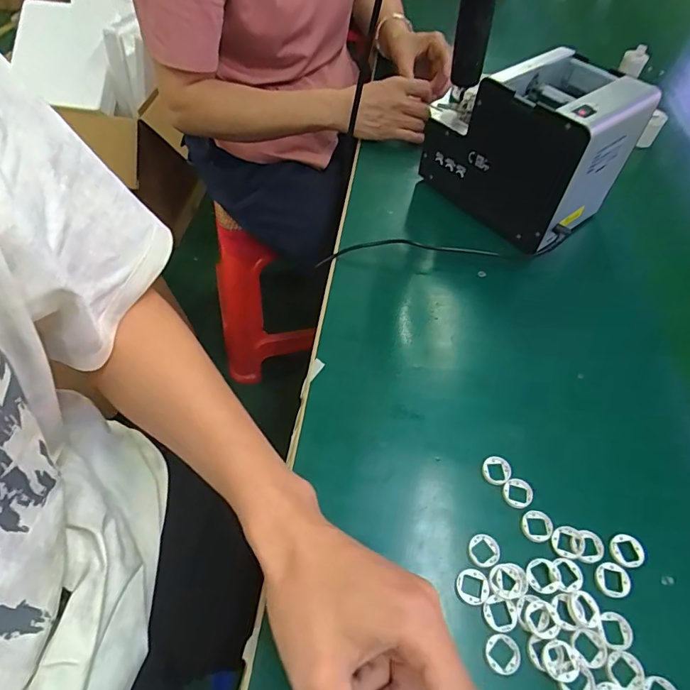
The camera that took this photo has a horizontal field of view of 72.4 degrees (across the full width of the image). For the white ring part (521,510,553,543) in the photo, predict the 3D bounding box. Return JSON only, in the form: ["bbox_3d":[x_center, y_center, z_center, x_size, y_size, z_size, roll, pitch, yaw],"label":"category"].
[{"bbox_3d":[0.142,0.133,0.347,0.023,0.004,0.021,0,53,0],"label":"white ring part"}]

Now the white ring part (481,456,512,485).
[{"bbox_3d":[0.120,0.099,0.373,0.021,0.007,0.021,0,53,0],"label":"white ring part"}]

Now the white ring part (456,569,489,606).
[{"bbox_3d":[0.087,0.164,0.320,0.021,0.004,0.022,0,53,0],"label":"white ring part"}]

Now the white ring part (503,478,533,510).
[{"bbox_3d":[0.132,0.114,0.361,0.023,0.004,0.021,0,53,0],"label":"white ring part"}]

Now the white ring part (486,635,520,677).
[{"bbox_3d":[0.100,0.196,0.299,0.021,0.004,0.021,15,54,11],"label":"white ring part"}]

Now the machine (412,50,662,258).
[{"bbox_3d":[0.211,-0.229,0.535,0.154,0.147,0.183,-30,59,-21],"label":"machine"}]

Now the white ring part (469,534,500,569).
[{"bbox_3d":[0.099,0.147,0.335,0.021,0.004,0.022,0,53,0],"label":"white ring part"}]

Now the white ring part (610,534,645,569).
[{"bbox_3d":[0.203,0.148,0.339,0.023,0.004,0.023,0,53,0],"label":"white ring part"}]

